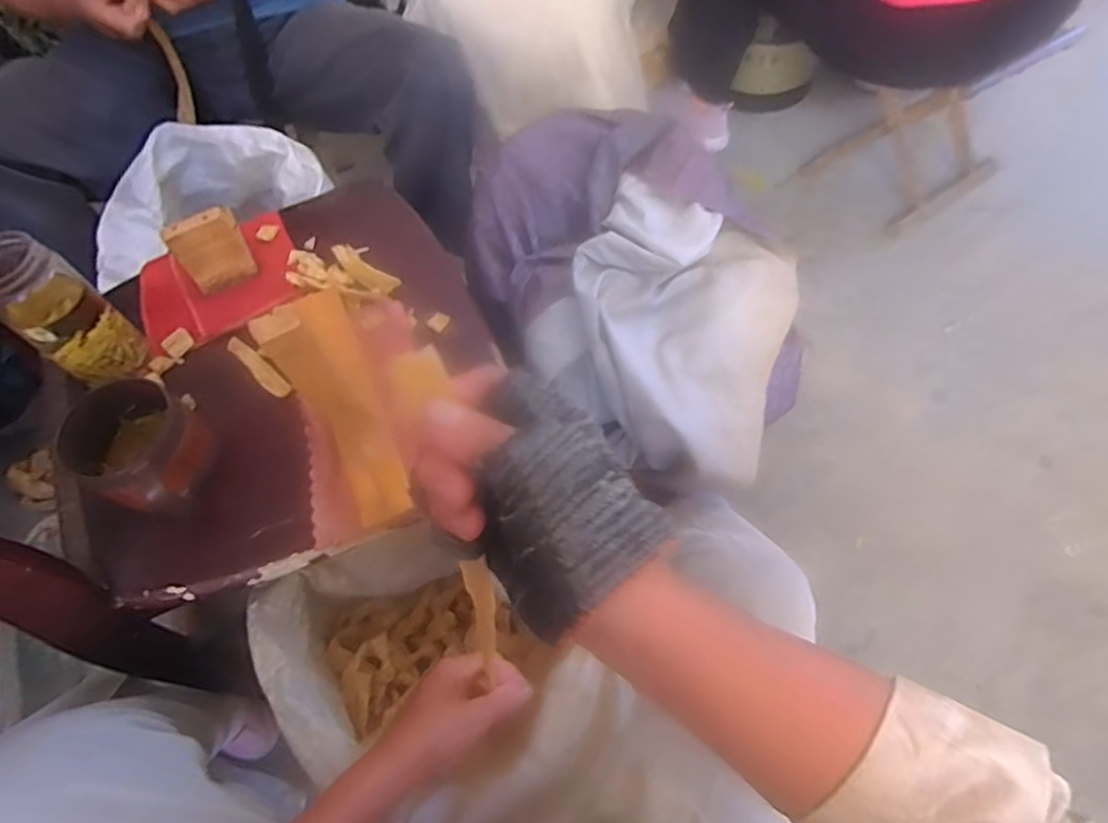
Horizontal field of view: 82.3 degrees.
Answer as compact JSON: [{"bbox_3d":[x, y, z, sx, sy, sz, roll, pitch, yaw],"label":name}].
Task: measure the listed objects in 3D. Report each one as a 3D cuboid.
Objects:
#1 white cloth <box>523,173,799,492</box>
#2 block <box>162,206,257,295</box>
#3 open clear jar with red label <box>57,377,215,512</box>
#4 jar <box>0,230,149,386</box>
[{"bbox_3d":[0.151,-0.104,0.764,0.275,0.146,0.305,22,62,16],"label":"white cloth"},{"bbox_3d":[-0.348,-0.165,0.647,0.066,0.080,0.020,-35,63,-17],"label":"block"},{"bbox_3d":[-0.354,0.028,0.542,0.089,0.066,0.091,-1,58,2],"label":"open clear jar with red label"},{"bbox_3d":[-0.448,-0.092,0.570,0.073,0.140,0.068,-1,58,2],"label":"jar"}]

